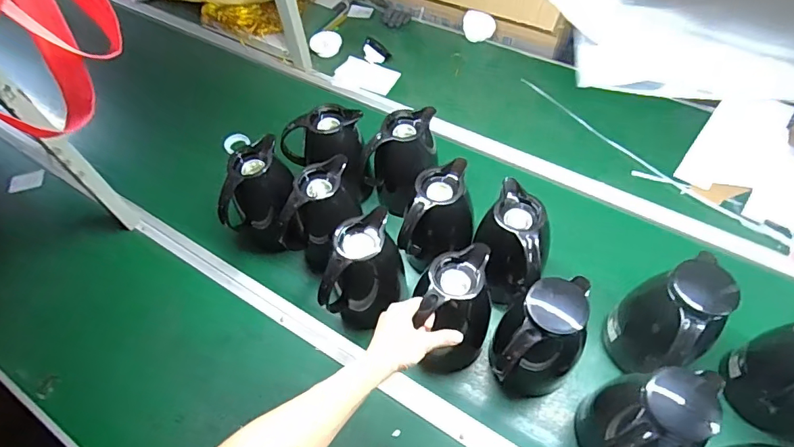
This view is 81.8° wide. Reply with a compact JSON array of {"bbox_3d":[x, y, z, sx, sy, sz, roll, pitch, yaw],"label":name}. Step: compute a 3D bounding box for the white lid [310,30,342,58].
[{"bbox_3d":[-0.199,-0.504,1.283,0.085,0.013,0.086,-6,77,-13],"label":"white lid"}]

